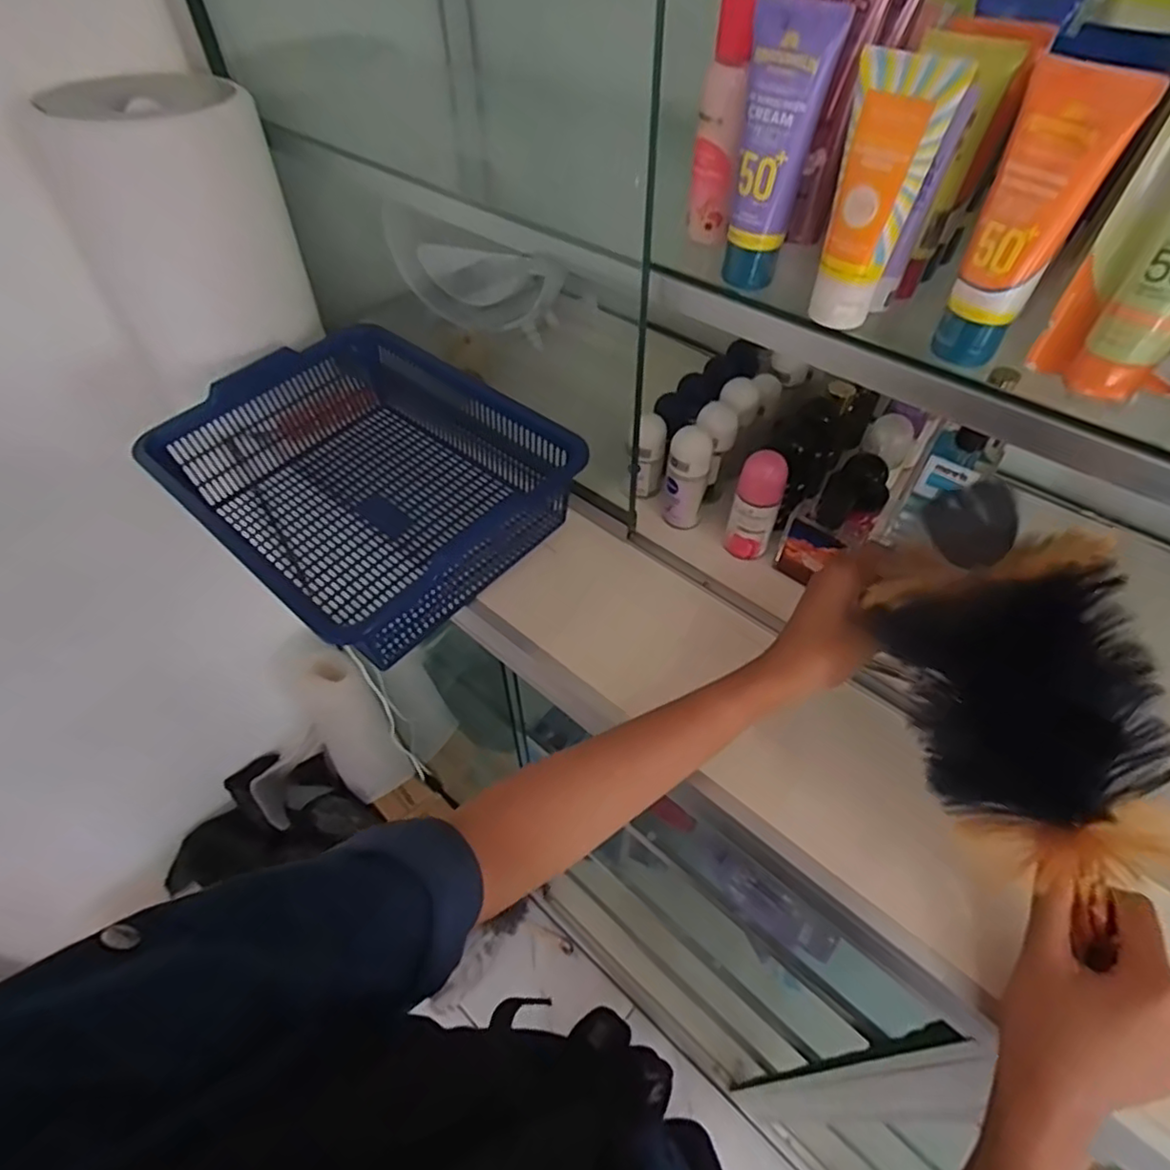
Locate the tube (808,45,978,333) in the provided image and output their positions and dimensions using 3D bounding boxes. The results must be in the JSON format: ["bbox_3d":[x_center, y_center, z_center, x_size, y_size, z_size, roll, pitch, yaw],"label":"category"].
[{"bbox_3d":[0.152,-0.201,0.332,0.044,0.119,0.029,16,53,14],"label":"tube"}]

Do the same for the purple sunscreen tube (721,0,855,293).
[{"bbox_3d":[0.109,-0.244,0.361,0.042,0.132,0.026,12,53,11],"label":"purple sunscreen tube"}]

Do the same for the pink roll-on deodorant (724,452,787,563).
[{"bbox_3d":[0.151,-0.068,0.556,0.037,0.099,0.031,21,54,16],"label":"pink roll-on deodorant"}]

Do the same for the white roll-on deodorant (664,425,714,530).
[{"bbox_3d":[0.096,-0.098,0.590,0.035,0.091,0.042,14,53,12],"label":"white roll-on deodorant"}]

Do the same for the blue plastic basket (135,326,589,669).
[{"bbox_3d":[-0.193,-0.102,0.598,0.331,0.106,0.274,34,59,25],"label":"blue plastic basket"}]

